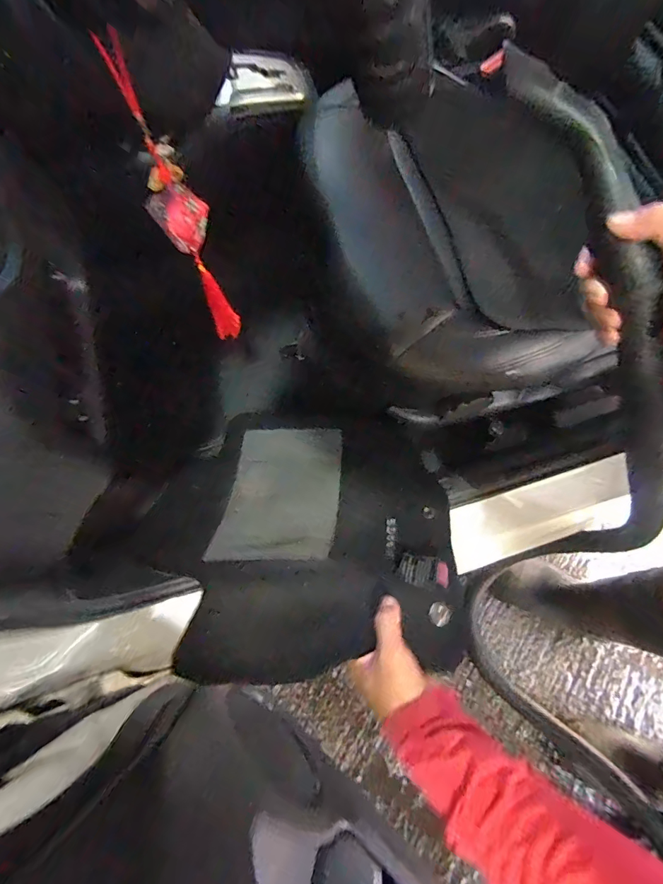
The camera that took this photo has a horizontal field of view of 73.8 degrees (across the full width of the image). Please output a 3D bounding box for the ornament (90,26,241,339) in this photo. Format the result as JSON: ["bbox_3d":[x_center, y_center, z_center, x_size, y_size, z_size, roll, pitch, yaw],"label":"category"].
[{"bbox_3d":[-0.112,-0.165,0.346,0.033,0.238,0.032,-37,74,-12],"label":"ornament"}]

